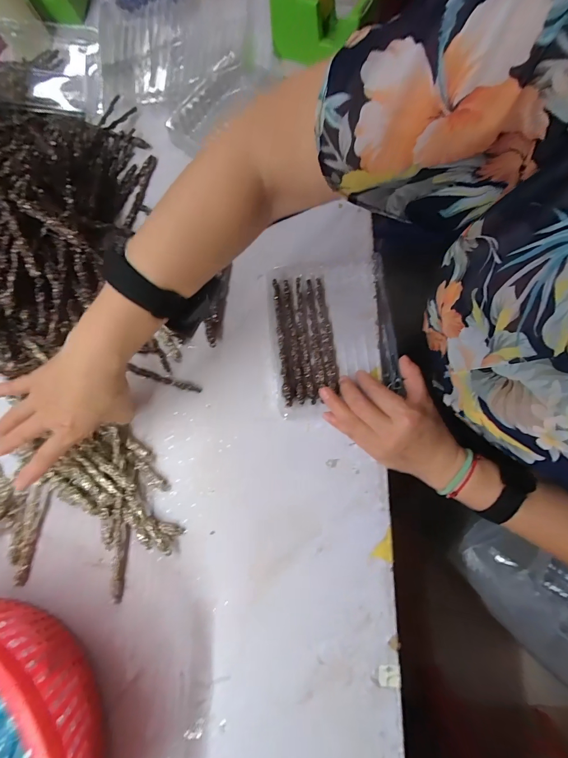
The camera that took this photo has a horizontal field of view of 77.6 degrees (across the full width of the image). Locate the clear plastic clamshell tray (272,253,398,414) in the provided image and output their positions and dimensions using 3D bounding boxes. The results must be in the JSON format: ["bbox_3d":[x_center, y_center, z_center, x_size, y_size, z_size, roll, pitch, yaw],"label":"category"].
[{"bbox_3d":[0.056,-0.053,0.424,0.135,0.023,0.184,-5,79,0],"label":"clear plastic clamshell tray"}]

